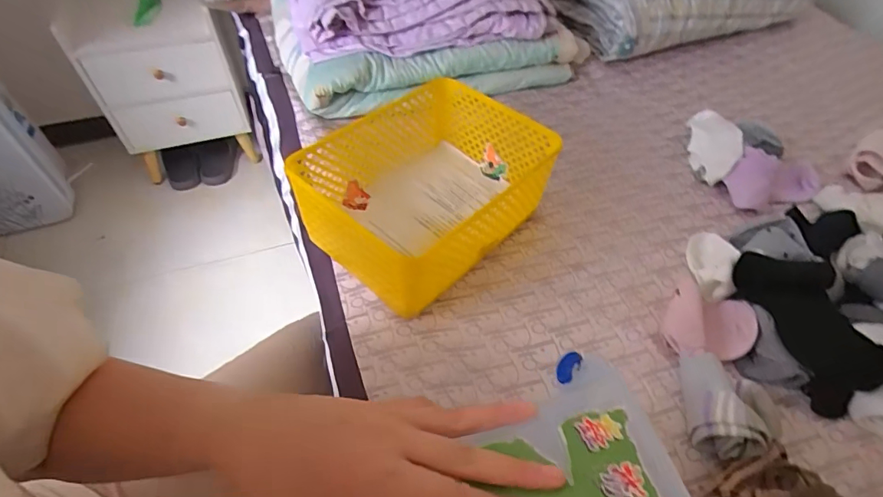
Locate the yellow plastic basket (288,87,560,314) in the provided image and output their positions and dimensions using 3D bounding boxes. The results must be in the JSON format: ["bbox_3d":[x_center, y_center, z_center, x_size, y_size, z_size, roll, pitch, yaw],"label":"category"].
[{"bbox_3d":[-0.011,-0.075,0.589,0.208,0.134,0.279,35,59,24],"label":"yellow plastic basket"}]

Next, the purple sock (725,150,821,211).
[{"bbox_3d":[0.469,-0.103,0.656,0.135,0.053,0.072,-11,53,-9],"label":"purple sock"}]

